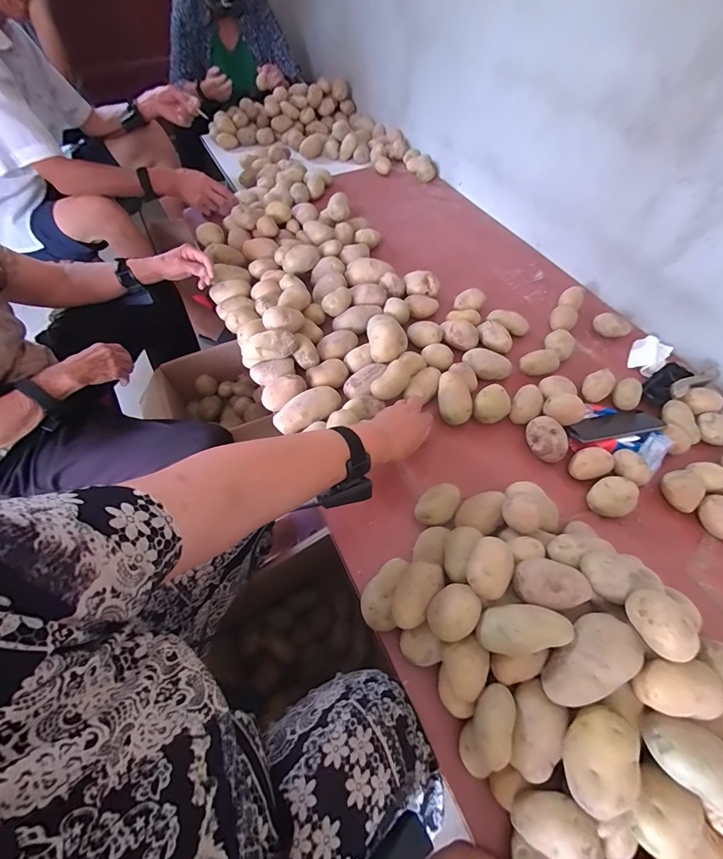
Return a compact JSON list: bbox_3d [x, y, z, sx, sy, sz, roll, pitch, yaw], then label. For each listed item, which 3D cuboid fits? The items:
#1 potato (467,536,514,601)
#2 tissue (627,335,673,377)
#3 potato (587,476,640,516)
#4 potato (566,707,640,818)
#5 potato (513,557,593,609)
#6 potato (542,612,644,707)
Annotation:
[{"bbox_3d":[0.152,0.164,0.455,0.045,0.045,0.071,22,59,15],"label":"potato"},{"bbox_3d":[0.566,-0.144,0.757,0.063,0.020,0.101,34,63,21],"label":"tissue"},{"bbox_3d":[0.378,0.101,0.574,0.059,0.039,0.056,0,56,1],"label":"potato"},{"bbox_3d":[0.222,0.307,0.357,0.053,0.043,0.081,37,64,22],"label":"potato"},{"bbox_3d":[0.216,0.177,0.440,0.080,0.039,0.050,-1,56,0],"label":"potato"},{"bbox_3d":[0.232,0.238,0.396,0.099,0.053,0.057,-24,59,-15],"label":"potato"}]

